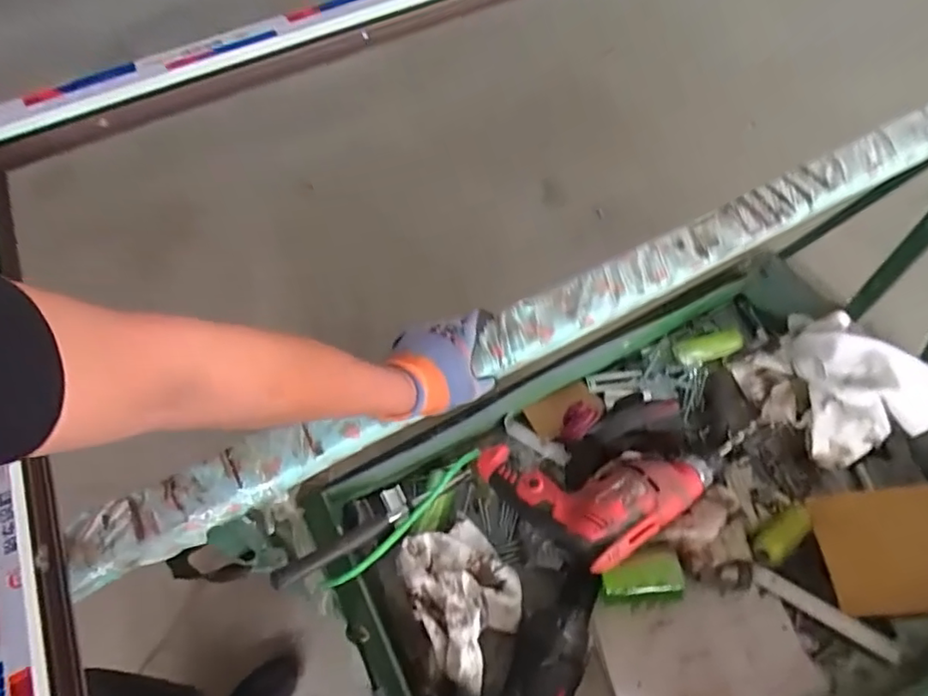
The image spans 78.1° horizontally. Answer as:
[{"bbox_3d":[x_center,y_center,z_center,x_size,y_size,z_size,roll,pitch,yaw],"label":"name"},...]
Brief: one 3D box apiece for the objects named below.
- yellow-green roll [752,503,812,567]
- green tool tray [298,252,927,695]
[{"bbox_3d":[0.358,0.213,0.645,0.083,0.031,0.035,-30,63,-13],"label":"yellow-green roll"},{"bbox_3d":[0.236,0.232,0.648,0.703,0.152,0.507,-28,63,-12],"label":"green tool tray"}]

